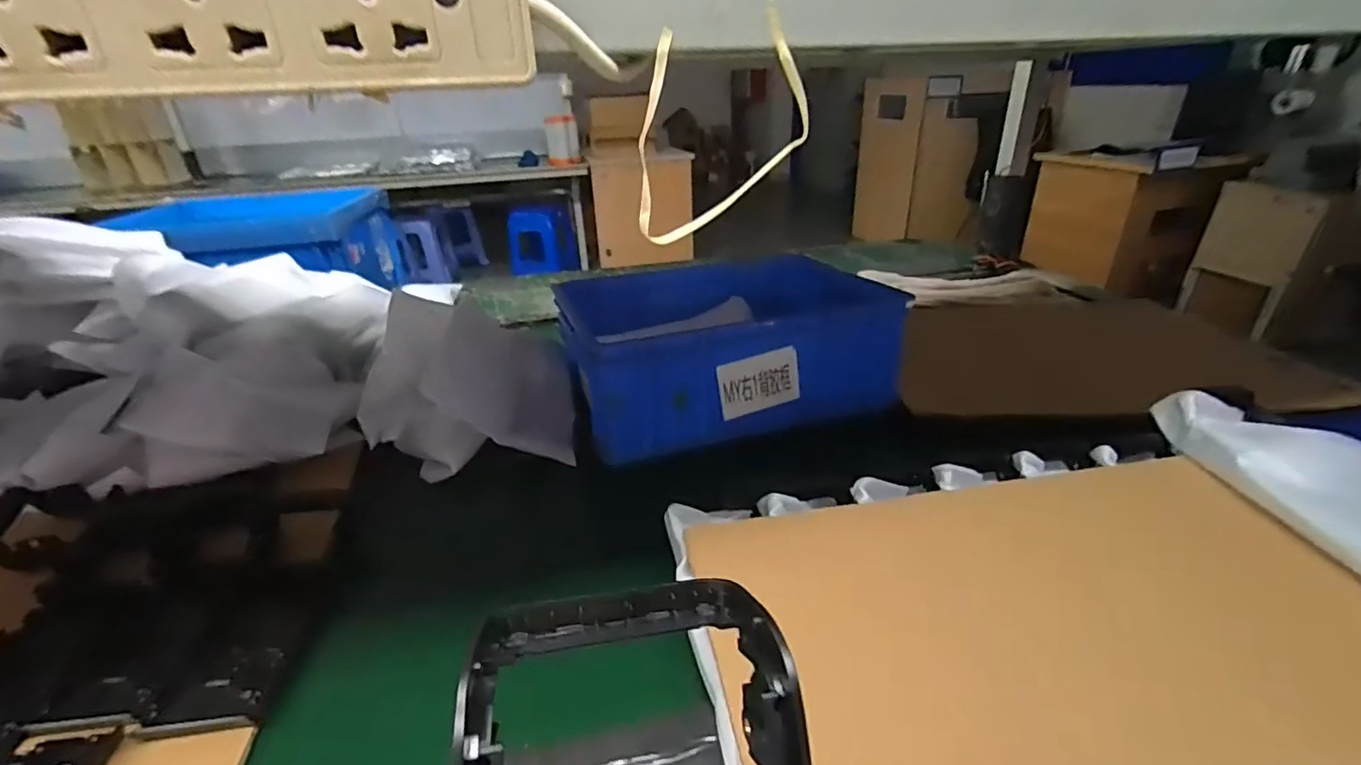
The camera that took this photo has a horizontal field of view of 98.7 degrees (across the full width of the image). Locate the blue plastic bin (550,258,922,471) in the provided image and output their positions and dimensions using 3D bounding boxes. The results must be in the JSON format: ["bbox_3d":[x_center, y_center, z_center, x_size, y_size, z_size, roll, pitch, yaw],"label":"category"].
[{"bbox_3d":[0.053,-0.064,0.776,0.380,0.135,0.320,-9,28,-13],"label":"blue plastic bin"}]

